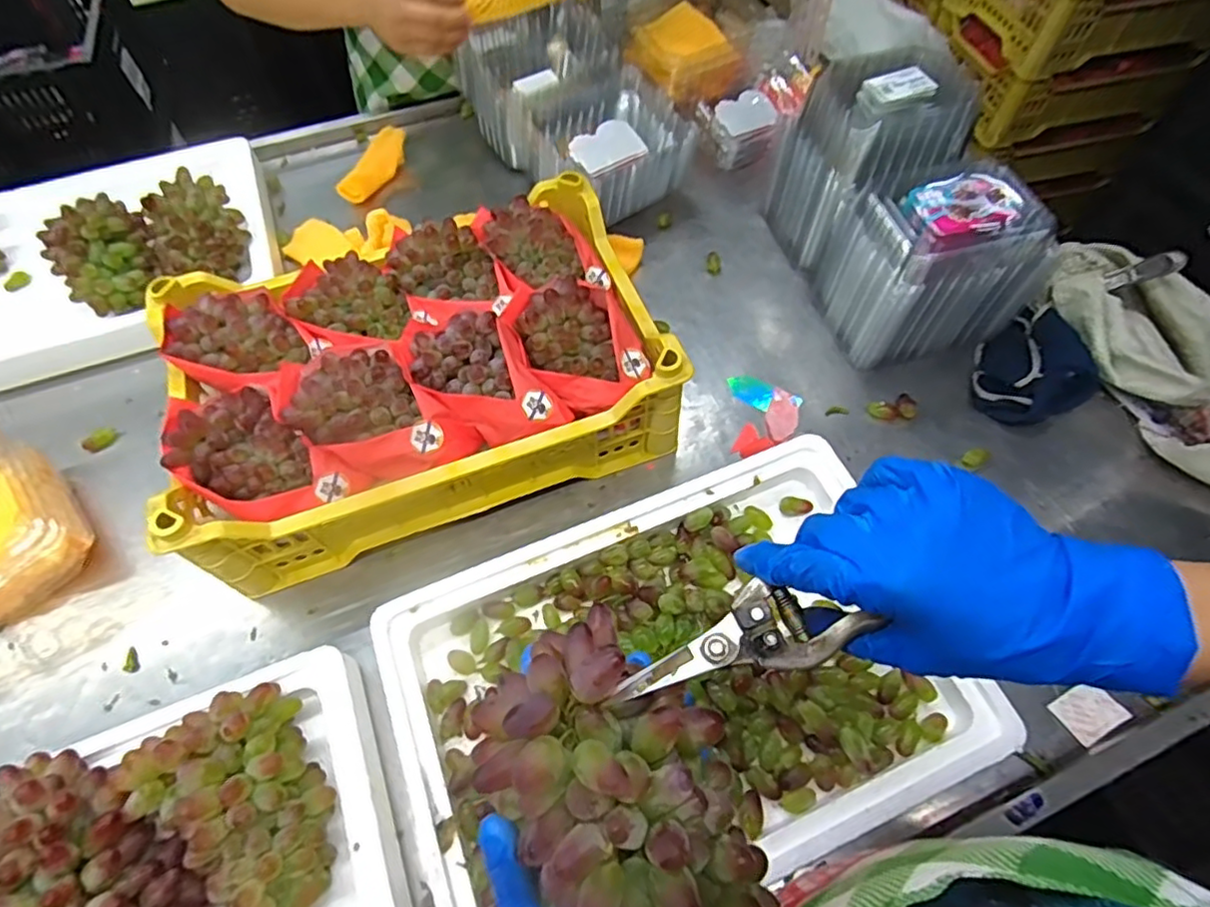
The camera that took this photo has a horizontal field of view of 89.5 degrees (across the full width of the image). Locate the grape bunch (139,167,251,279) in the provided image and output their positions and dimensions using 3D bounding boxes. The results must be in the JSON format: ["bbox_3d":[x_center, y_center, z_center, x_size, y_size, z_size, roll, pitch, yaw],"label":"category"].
[{"bbox_3d":[-0.493,-0.278,0.732,0.099,0.057,0.162,-23,63,-12],"label":"grape bunch"}]

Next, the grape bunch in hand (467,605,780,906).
[{"bbox_3d":[0.012,0.158,0.271,0.095,0.088,0.164,-31,90,-19],"label":"grape bunch in hand"}]

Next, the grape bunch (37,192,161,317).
[{"bbox_3d":[-0.573,-0.229,0.698,0.106,0.067,0.109,-39,67,-19],"label":"grape bunch"}]

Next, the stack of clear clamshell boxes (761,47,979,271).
[{"bbox_3d":[0.312,-0.354,0.747,0.168,0.188,0.156,-22,63,-12],"label":"stack of clear clamshell boxes"}]

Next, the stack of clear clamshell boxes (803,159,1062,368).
[{"bbox_3d":[0.368,-0.222,0.683,0.201,0.157,0.164,-12,61,-6],"label":"stack of clear clamshell boxes"}]

